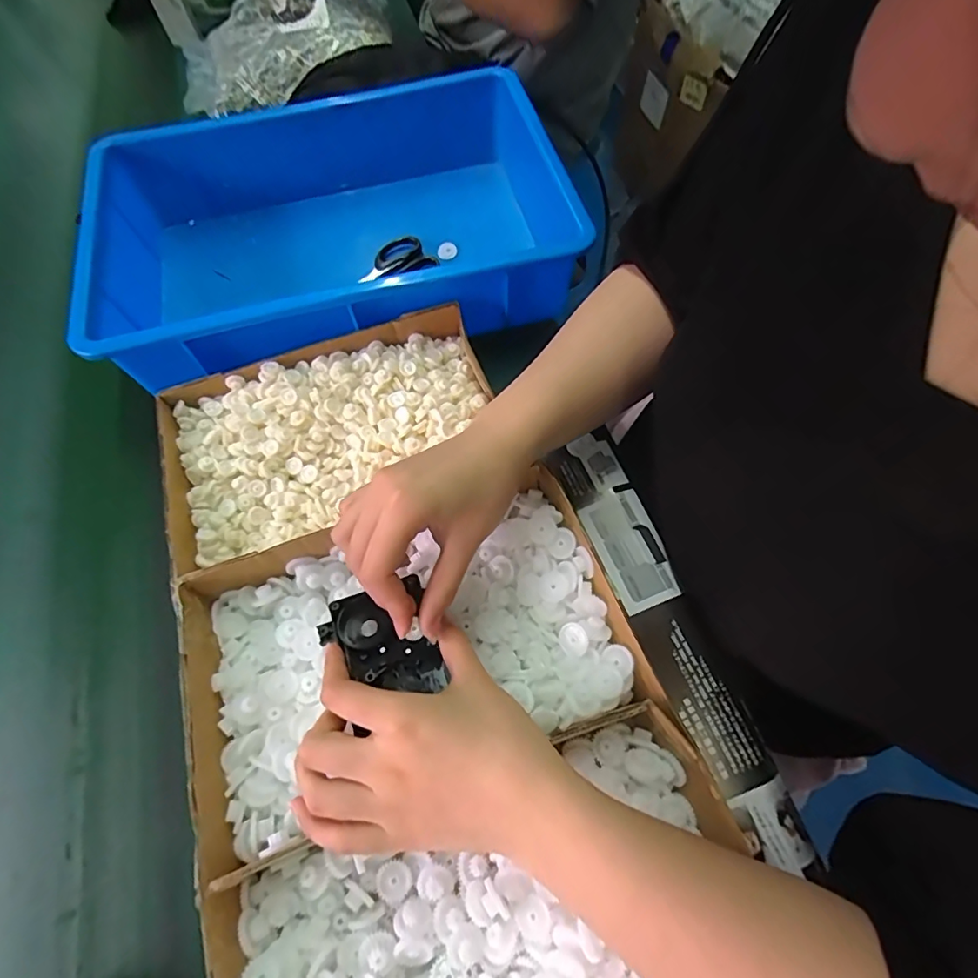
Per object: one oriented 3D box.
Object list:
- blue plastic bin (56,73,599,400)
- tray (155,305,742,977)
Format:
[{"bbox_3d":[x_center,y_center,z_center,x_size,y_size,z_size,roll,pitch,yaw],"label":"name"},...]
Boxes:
[{"bbox_3d":[-0.146,-0.244,0.524,0.430,0.130,0.271,-18,65,-6],"label":"blue plastic bin"},{"bbox_3d":[-0.046,0.117,0.338,0.263,0.055,0.533,-20,65,-6],"label":"tray"}]

